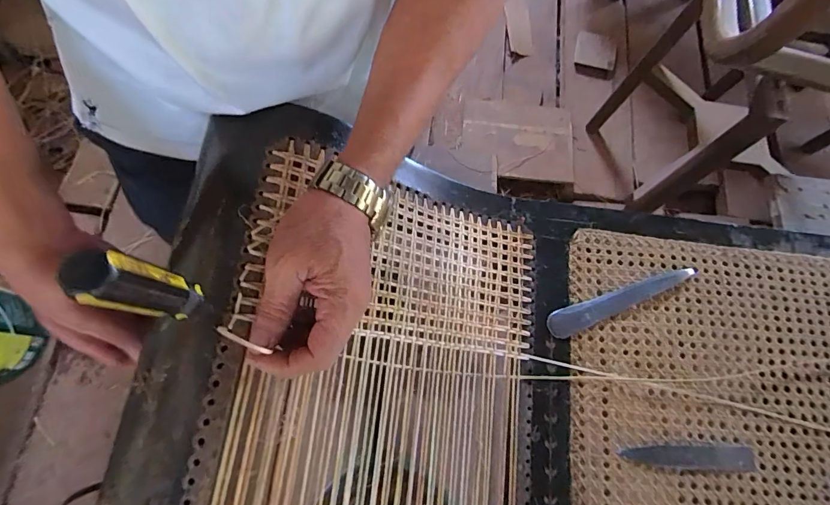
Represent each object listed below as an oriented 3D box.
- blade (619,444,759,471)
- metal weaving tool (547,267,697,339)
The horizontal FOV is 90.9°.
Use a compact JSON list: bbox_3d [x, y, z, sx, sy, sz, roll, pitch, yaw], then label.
[{"bbox_3d":[0.283,0.212,0.422,0.138,0.004,0.023,3,73,-7],"label":"blade"},{"bbox_3d":[0.238,0.054,0.469,0.187,0.004,0.029,-18,76,-13],"label":"metal weaving tool"}]

